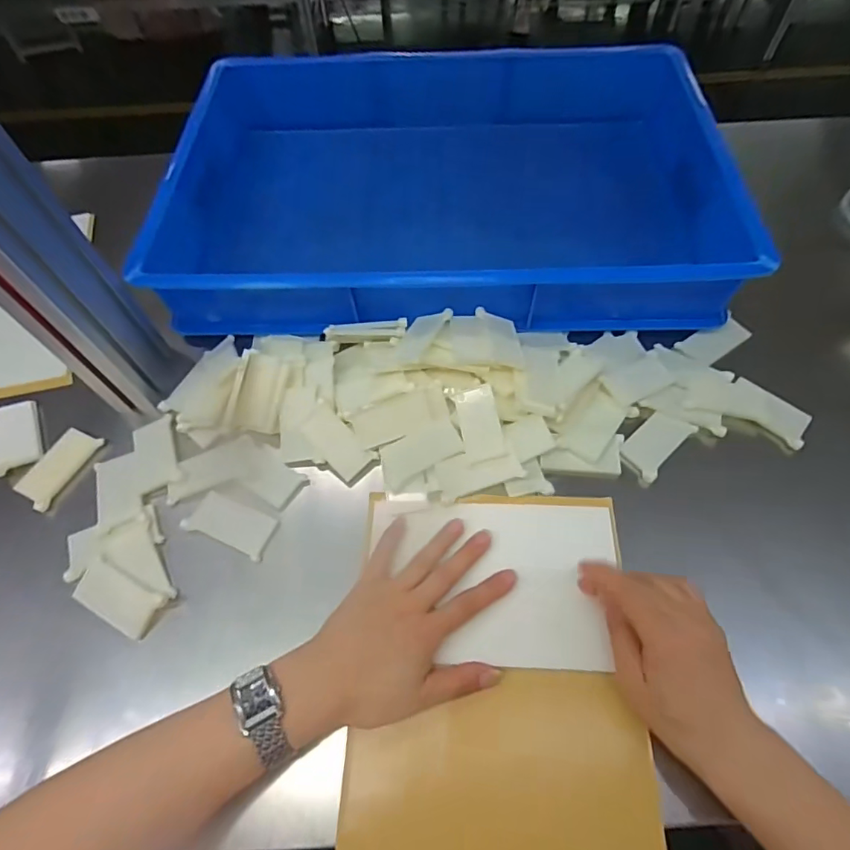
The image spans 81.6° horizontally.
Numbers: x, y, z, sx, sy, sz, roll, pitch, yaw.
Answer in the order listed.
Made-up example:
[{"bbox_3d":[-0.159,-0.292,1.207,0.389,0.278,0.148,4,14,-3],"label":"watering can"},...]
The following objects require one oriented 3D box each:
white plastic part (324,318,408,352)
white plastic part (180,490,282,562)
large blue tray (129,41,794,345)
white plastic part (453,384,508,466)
[{"bbox_3d":[-0.058,-0.091,0.486,0.079,0.016,0.021,-6,62,-1],"label":"white plastic part"},{"bbox_3d":[-0.161,0.082,0.409,0.070,0.004,0.036,20,64,12],"label":"white plastic part"},{"bbox_3d":[0.024,-0.278,0.577,0.569,0.114,0.392,0,62,2],"label":"large blue tray"},{"bbox_3d":[0.049,-0.001,0.437,0.035,0.004,0.066,-12,76,2],"label":"white plastic part"}]

